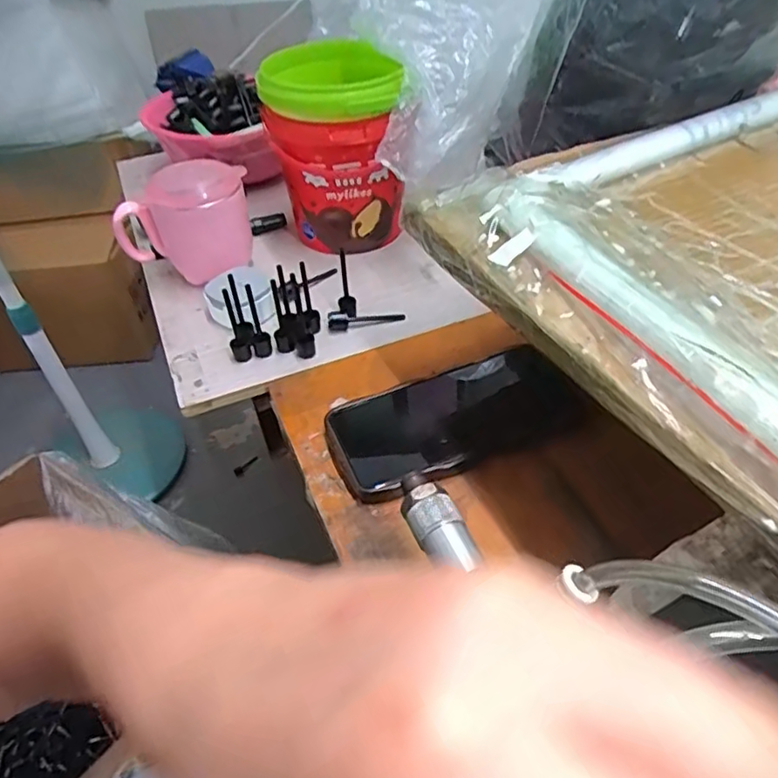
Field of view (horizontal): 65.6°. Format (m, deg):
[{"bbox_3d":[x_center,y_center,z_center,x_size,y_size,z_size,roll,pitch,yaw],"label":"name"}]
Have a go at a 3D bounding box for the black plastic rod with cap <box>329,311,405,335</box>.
[{"bbox_3d":[-0.019,-0.058,0.496,0.063,0.014,0.014,-14,45,-11],"label":"black plastic rod with cap"}]

